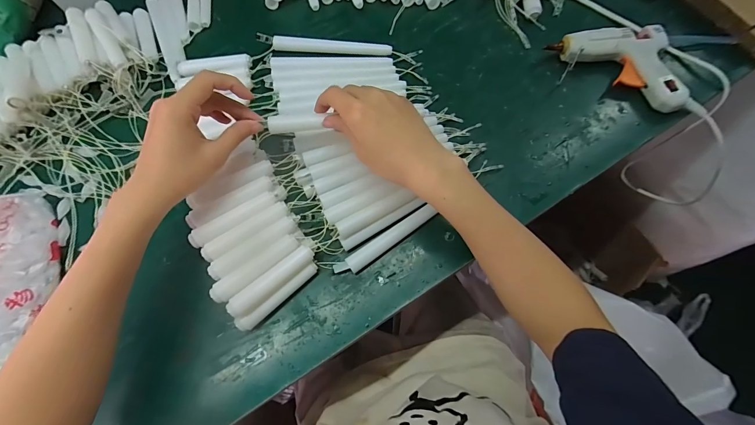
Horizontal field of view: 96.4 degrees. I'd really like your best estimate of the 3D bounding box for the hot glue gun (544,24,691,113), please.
[{"bbox_3d":[0.271,-0.156,0.379,0.118,0.030,0.105,-7,70,0],"label":"hot glue gun"}]

